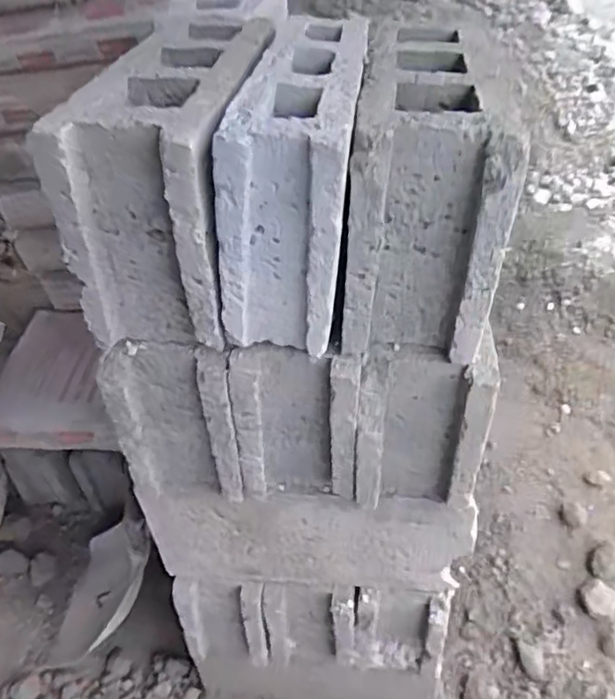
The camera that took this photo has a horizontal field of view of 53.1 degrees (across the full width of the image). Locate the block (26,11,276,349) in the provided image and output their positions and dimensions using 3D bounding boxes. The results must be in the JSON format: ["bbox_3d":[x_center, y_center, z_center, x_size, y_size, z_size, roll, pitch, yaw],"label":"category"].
[{"bbox_3d":[-0.110,-0.201,0.648,0.143,0.206,0.406,1,39,7],"label":"block"}]

